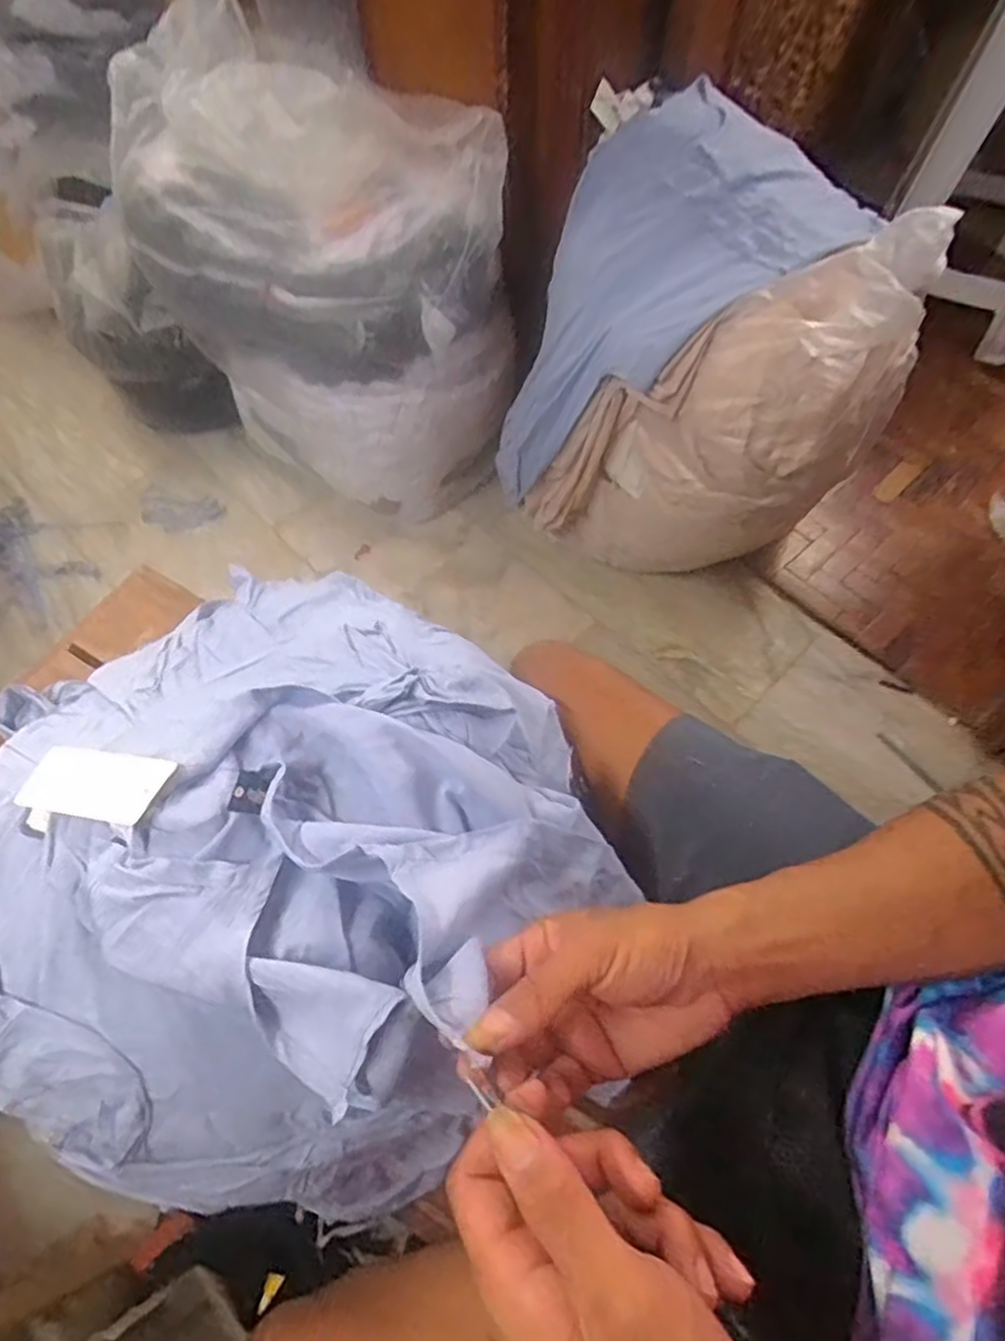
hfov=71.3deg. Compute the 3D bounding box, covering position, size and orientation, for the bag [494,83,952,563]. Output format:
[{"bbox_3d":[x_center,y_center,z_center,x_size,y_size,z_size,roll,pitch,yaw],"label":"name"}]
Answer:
[{"bbox_3d":[0.325,-0.480,1.133,0.540,0.514,0.424,23,64,13],"label":"bag"}]

